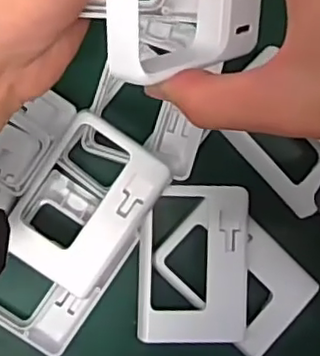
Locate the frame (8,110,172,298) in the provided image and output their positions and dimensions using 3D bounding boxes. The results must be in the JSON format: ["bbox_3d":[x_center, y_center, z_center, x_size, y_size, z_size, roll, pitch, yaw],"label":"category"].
[{"bbox_3d":[-0.042,0.015,0.361,0.065,0.023,0.093,33,83,-6],"label":"frame"}]

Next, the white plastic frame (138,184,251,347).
[{"bbox_3d":[0.020,0.052,0.381,0.064,0.012,0.094,2,89,-10],"label":"white plastic frame"}]

